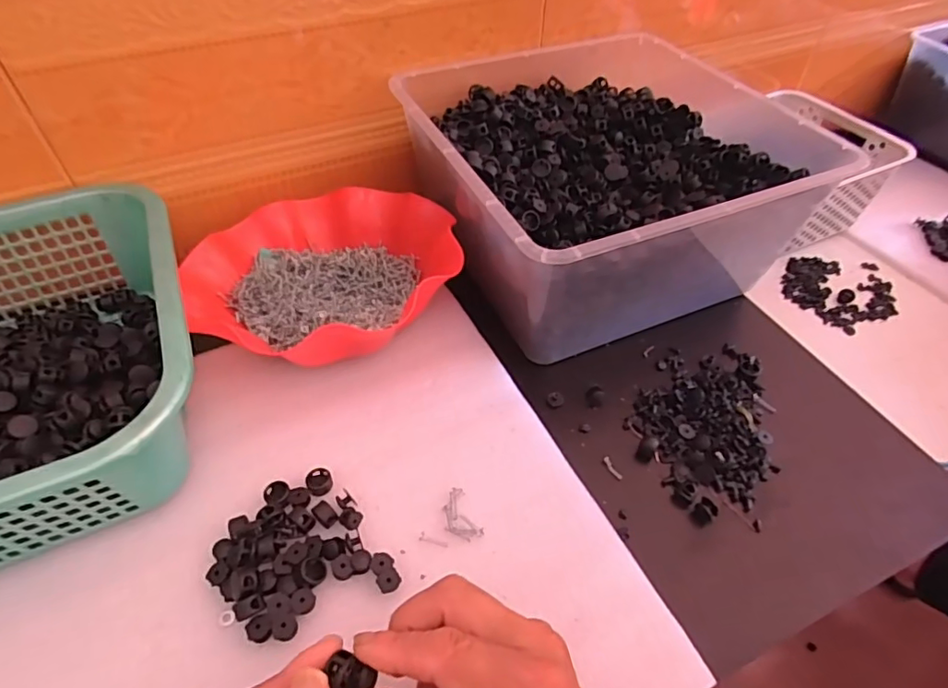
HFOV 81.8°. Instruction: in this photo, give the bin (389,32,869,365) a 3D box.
[{"bbox_3d":[0.110,-0.162,0.502,0.297,0.119,0.305,-20,53,-17],"label":"bin"}]

